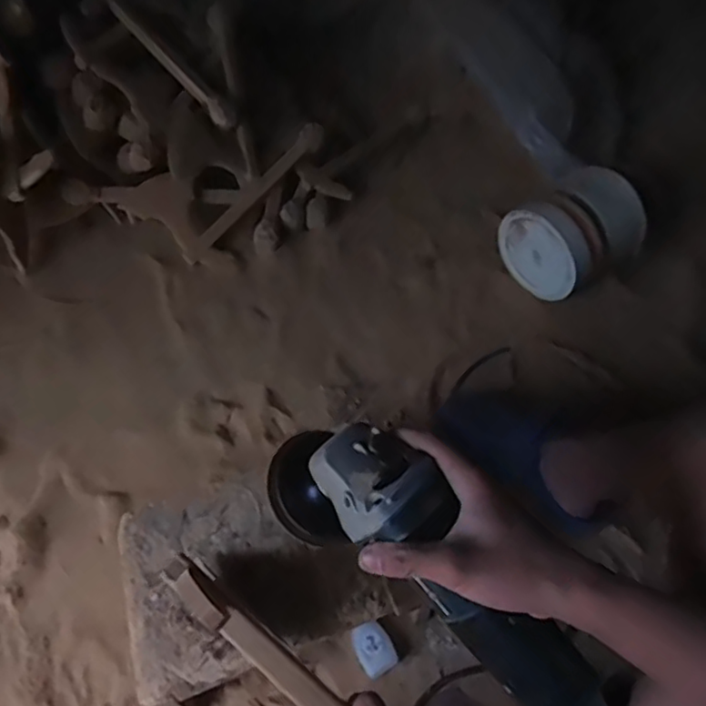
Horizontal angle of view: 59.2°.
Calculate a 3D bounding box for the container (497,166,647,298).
[{"bbox_3d":[0.397,-0.215,1.136,0.175,0.177,0.195,-36,62,-20],"label":"container"}]

